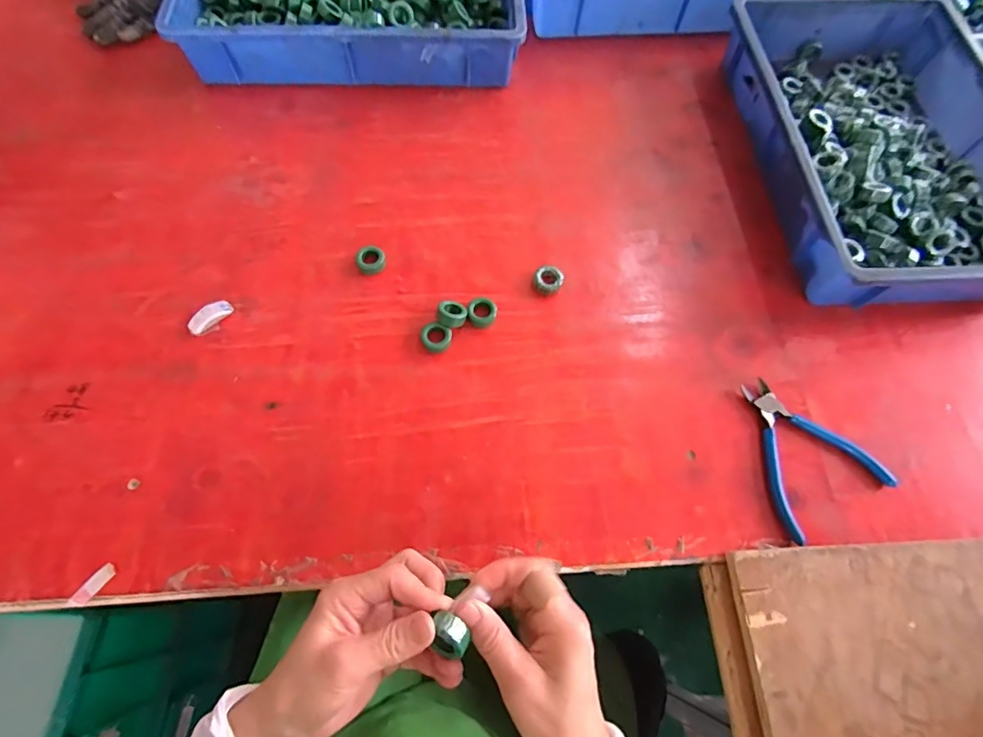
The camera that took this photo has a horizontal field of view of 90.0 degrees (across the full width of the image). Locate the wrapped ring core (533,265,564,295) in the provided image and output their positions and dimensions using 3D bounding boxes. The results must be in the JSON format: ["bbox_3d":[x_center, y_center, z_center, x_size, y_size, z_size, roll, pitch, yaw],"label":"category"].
[{"bbox_3d":[0.062,-0.096,0.537,0.029,0.015,0.031,34,69,12],"label":"wrapped ring core"}]

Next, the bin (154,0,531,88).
[{"bbox_3d":[-0.181,-0.516,0.672,0.435,0.080,0.303,-2,67,-3],"label":"bin"}]

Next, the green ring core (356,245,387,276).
[{"bbox_3d":[-0.132,-0.118,0.538,0.031,0.013,0.033,1,66,-2],"label":"green ring core"}]

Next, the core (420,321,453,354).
[{"bbox_3d":[-0.056,-0.031,0.502,0.031,0.012,0.029,1,66,-2],"label":"core"}]

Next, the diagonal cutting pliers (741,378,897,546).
[{"bbox_3d":[0.297,0.074,0.473,0.122,0.014,0.139,-24,69,-12],"label":"diagonal cutting pliers"}]

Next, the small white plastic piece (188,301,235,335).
[{"bbox_3d":[-0.287,-0.053,0.502,0.017,0.012,0.045,42,72,15],"label":"small white plastic piece"}]

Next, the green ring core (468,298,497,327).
[{"bbox_3d":[-0.010,-0.059,0.515,0.028,0.014,0.030,1,66,-2],"label":"green ring core"}]

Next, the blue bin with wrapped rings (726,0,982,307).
[{"bbox_3d":[0.463,-0.272,0.588,0.282,0.080,0.424,-4,67,-4],"label":"blue bin with wrapped rings"}]

